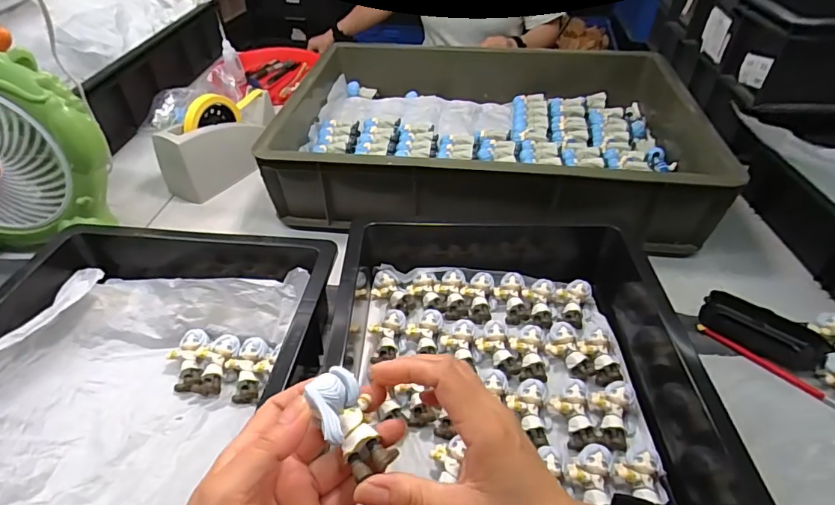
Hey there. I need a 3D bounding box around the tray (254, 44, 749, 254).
[{"bbox_3d":[0.110,-0.190,0.732,0.589,0.108,0.403,7,42,8],"label":"tray"}]

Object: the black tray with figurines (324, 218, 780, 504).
[{"bbox_3d":[0.086,0.122,0.410,0.311,0.092,0.492,1,42,2],"label":"black tray with figurines"}]

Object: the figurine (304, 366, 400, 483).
[{"bbox_3d":[-0.036,0.089,0.250,0.031,0.025,0.056,-20,45,-20],"label":"figurine"}]

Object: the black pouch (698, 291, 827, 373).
[{"bbox_3d":[0.366,0.082,0.502,0.110,0.026,0.044,29,50,29],"label":"black pouch"}]

